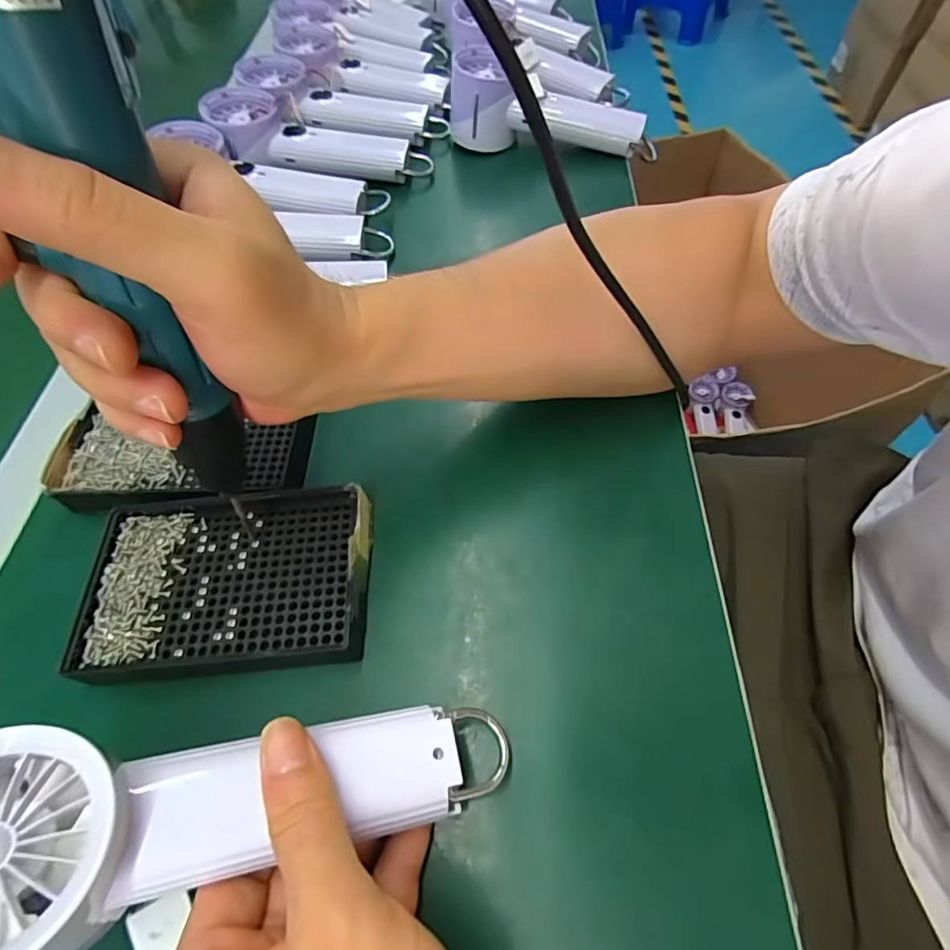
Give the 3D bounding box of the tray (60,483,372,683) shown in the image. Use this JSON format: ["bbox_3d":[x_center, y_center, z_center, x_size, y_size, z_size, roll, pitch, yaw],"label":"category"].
[{"bbox_3d":[-0.126,0.052,0.266,0.139,0.016,0.093,-3,61,0],"label":"tray"}]

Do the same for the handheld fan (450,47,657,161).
[{"bbox_3d":[0.070,-0.328,0.460,0.176,0.056,0.064,3,59,6],"label":"handheld fan"}]

